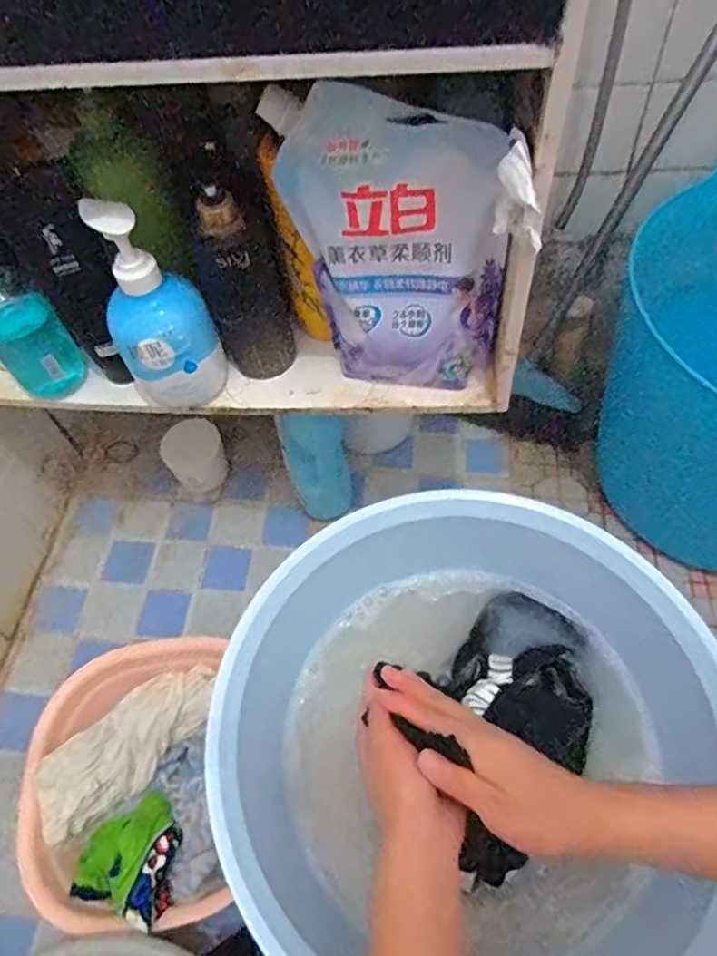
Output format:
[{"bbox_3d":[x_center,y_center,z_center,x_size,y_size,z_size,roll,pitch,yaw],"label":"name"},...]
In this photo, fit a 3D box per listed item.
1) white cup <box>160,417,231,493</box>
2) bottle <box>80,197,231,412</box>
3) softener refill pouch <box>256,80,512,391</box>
[{"bbox_3d":[-0.252,-0.032,0.919,0.089,0.078,0.083,-3,57,4],"label":"white cup"},{"bbox_3d":[-0.182,-0.141,0.526,0.085,0.192,0.066,-5,57,3],"label":"bottle"},{"bbox_3d":[0.029,-0.178,0.491,0.191,0.231,0.073,14,60,15],"label":"softener refill pouch"}]

